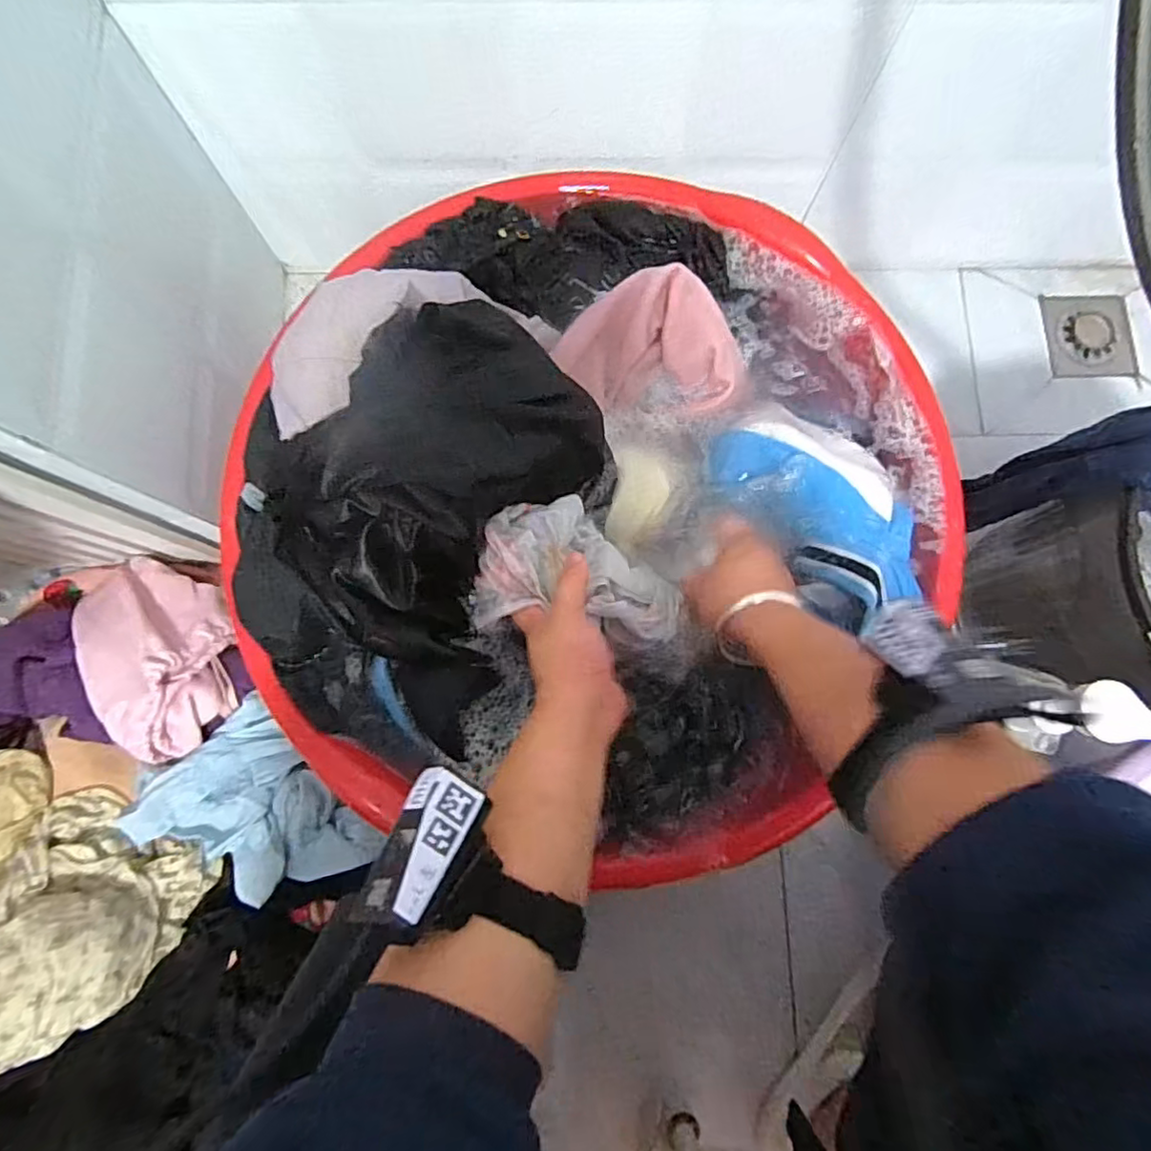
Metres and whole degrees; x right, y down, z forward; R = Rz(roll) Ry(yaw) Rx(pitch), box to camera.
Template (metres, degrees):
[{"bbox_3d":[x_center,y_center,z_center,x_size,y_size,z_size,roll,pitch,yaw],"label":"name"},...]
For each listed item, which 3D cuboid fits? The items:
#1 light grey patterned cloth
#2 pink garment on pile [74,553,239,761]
[{"bbox_3d":[0.007,-0.006,0.458,0.153,0.053,0.097,6,80,0],"label":"light grey patterned cloth"},{"bbox_3d":[-0.364,0.063,0.540,0.108,0.061,0.181,-31,83,-6],"label":"pink garment on pile"}]

